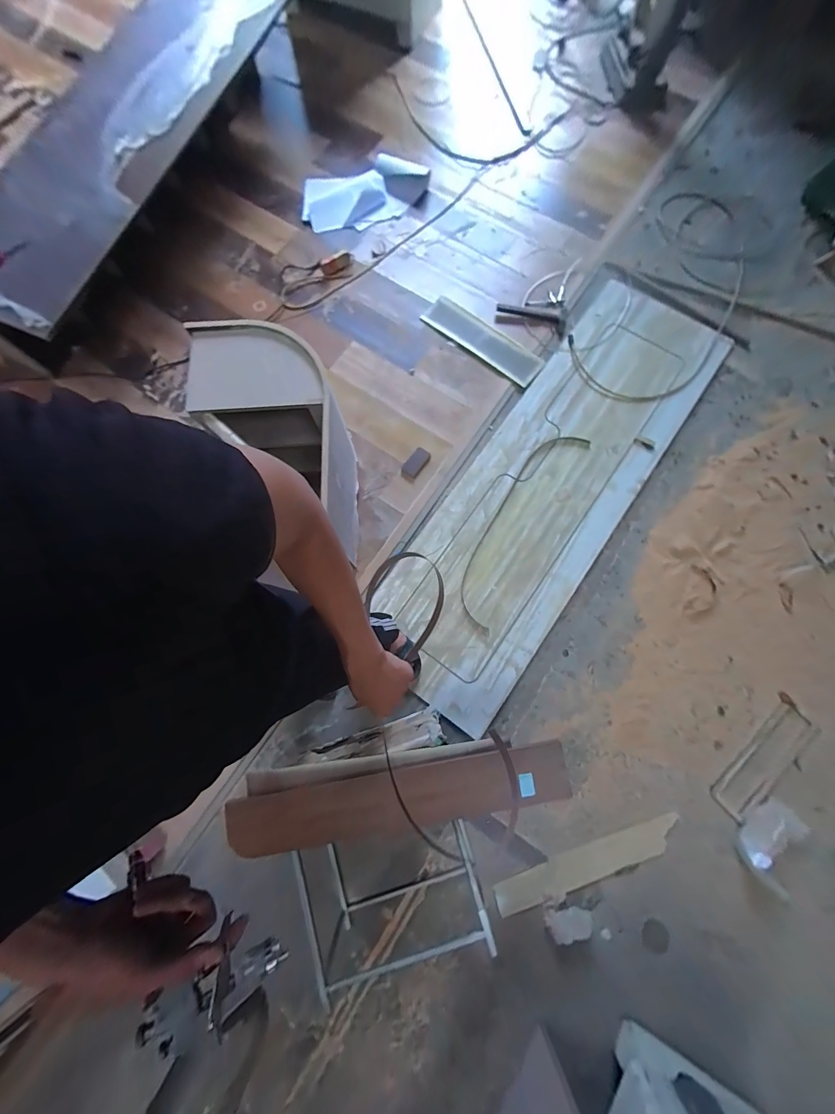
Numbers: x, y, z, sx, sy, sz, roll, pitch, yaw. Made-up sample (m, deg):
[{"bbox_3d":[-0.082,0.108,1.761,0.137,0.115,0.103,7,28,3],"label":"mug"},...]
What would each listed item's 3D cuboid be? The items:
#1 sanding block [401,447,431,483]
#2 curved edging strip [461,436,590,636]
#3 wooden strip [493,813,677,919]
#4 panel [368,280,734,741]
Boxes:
[{"bbox_3d":[-0.010,-0.417,1.606,0.083,0.030,0.156,37,80,8],"label":"sanding block"},{"bbox_3d":[0.447,-0.158,1.554,0.215,0.018,0.986,31,79,7],"label":"curved edging strip"},{"bbox_3d":[0.628,1.119,1.295,0.714,0.024,0.106,-20,78,-4],"label":"wooden strip"},{"bbox_3d":[0.609,-0.339,1.586,0.682,0.042,2.101,36,80,8],"label":"panel"}]

